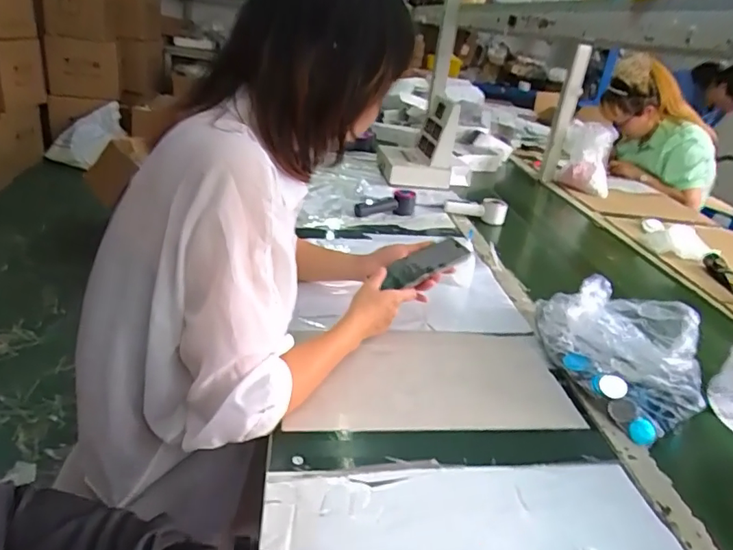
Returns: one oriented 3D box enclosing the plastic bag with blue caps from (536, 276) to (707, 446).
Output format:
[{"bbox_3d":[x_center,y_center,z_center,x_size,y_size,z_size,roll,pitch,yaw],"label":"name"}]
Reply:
[{"bbox_3d":[0.359,0.093,0.753,0.154,0.122,0.273,0,27,-16],"label":"plastic bag with blue caps"}]

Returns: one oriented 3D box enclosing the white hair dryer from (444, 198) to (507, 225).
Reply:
[{"bbox_3d":[0.282,-0.174,1.362,0.155,0.051,0.058,15,26,15],"label":"white hair dryer"}]

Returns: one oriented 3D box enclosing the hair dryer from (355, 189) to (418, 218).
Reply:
[{"bbox_3d":[0.048,-0.168,1.294,0.155,0.062,0.043,-10,28,-6],"label":"hair dryer"}]

